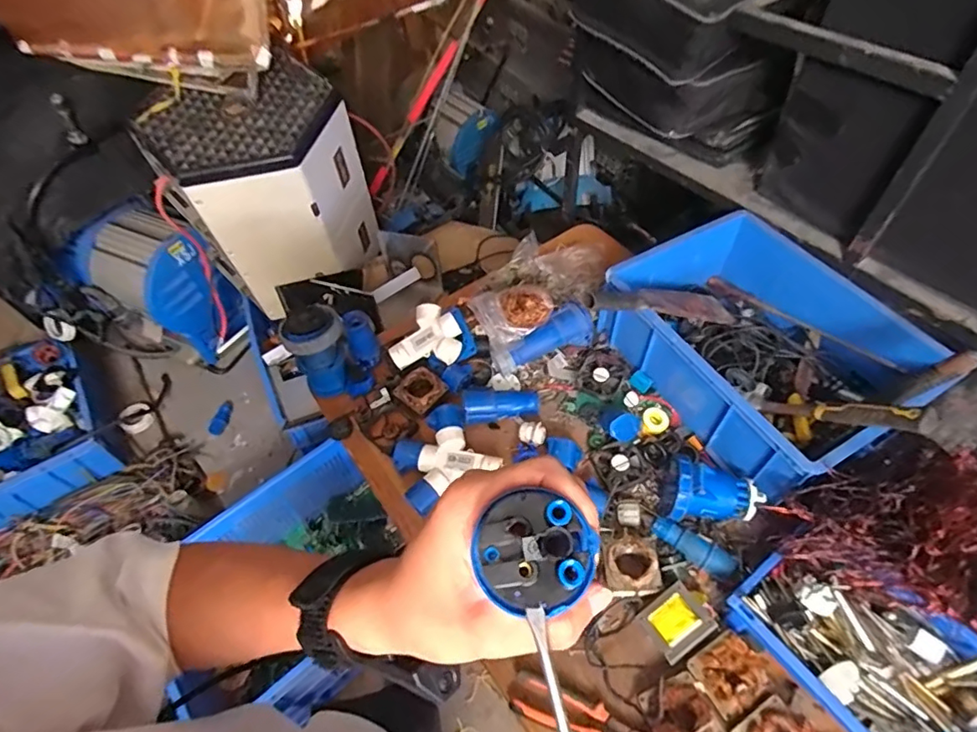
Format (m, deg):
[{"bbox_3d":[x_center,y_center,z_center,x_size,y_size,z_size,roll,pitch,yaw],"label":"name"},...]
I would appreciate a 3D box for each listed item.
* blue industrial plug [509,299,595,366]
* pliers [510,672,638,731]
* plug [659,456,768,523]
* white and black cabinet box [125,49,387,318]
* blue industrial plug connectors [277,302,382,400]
[{"bbox_3d":[0.126,-0.059,1.029,0.178,0.070,0.075,-31,58,-19],"label":"blue industrial plug"},{"bbox_3d":[0.125,0.488,0.720,0.186,0.024,0.053,19,56,15],"label":"pliers"},{"bbox_3d":[0.362,0.209,0.844,0.139,0.108,0.100,8,54,8],"label":"plug"},{"bbox_3d":[-0.592,-0.469,1.504,0.496,0.548,0.335,-20,56,-13],"label":"white and black cabinet box"},{"bbox_3d":[-0.303,-0.034,1.026,0.151,0.160,0.123,5,54,6],"label":"blue industrial plug connectors"}]

